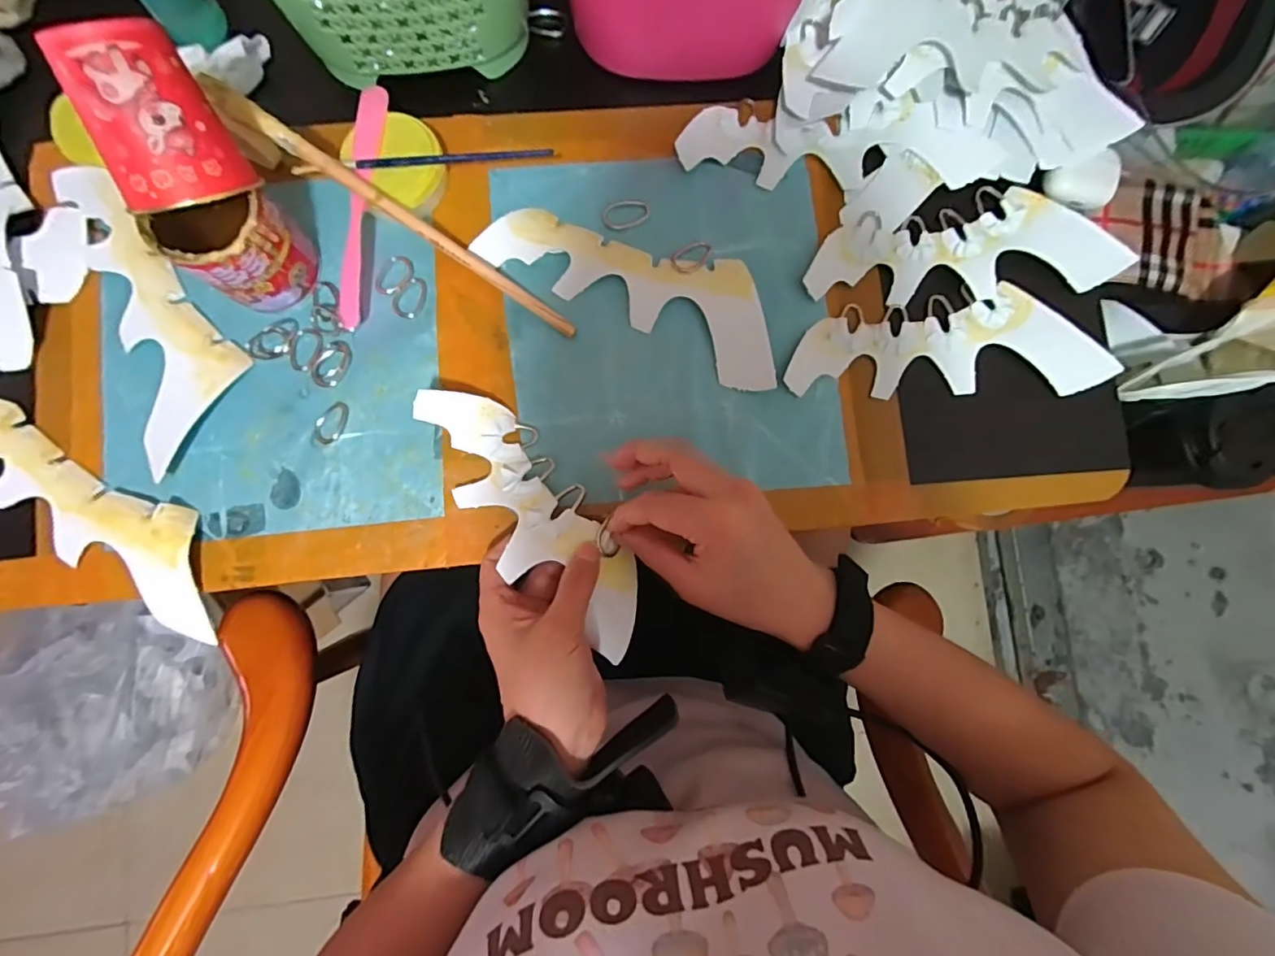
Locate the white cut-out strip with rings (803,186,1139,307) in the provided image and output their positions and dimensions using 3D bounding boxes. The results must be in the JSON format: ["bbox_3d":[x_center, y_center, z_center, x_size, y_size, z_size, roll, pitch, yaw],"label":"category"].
[{"bbox_3d":[0.235,-0.170,0.394,0.231,0.015,0.076,-7,84,-3],"label":"white cut-out strip with rings"}]

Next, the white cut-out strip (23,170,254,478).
[{"bbox_3d":[-0.343,-0.112,0.363,0.080,0.020,0.206,-36,87,-6],"label":"white cut-out strip"}]

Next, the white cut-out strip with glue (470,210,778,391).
[{"bbox_3d":[0.001,-0.138,0.382,0.221,0.010,0.078,23,83,0],"label":"white cut-out strip with glue"}]

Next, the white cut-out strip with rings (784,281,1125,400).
[{"bbox_3d":[0.223,-0.098,0.391,0.233,0.014,0.074,-2,84,-4],"label":"white cut-out strip with rings"}]

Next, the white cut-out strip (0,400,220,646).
[{"bbox_3d":[-0.356,0.020,0.347,0.225,0.015,0.064,34,89,1],"label":"white cut-out strip"}]

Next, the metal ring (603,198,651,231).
[{"bbox_3d":[-0.008,-0.192,0.392,0.033,0.004,0.021,-20,95,2],"label":"metal ring"}]

